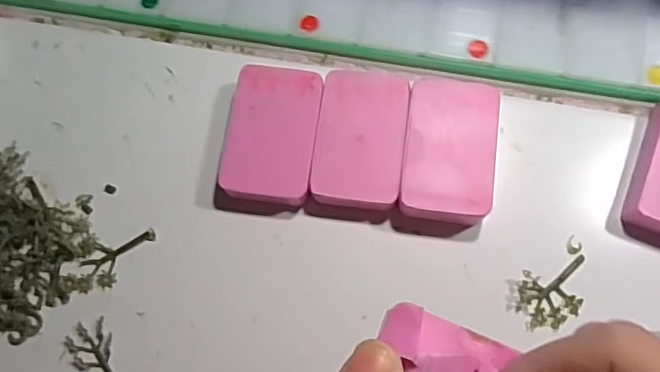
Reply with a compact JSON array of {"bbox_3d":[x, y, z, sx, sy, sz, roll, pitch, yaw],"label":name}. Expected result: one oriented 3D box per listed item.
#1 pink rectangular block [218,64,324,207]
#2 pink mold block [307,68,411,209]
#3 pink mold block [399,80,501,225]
[{"bbox_3d":[-0.030,-0.026,0.316,0.047,0.019,0.072,7,76,4],"label":"pink rectangular block"},{"bbox_3d":[0.016,-0.024,0.312,0.045,0.019,0.074,7,75,4],"label":"pink mold block"},{"bbox_3d":[0.062,-0.017,0.308,0.045,0.022,0.075,7,75,4],"label":"pink mold block"}]

